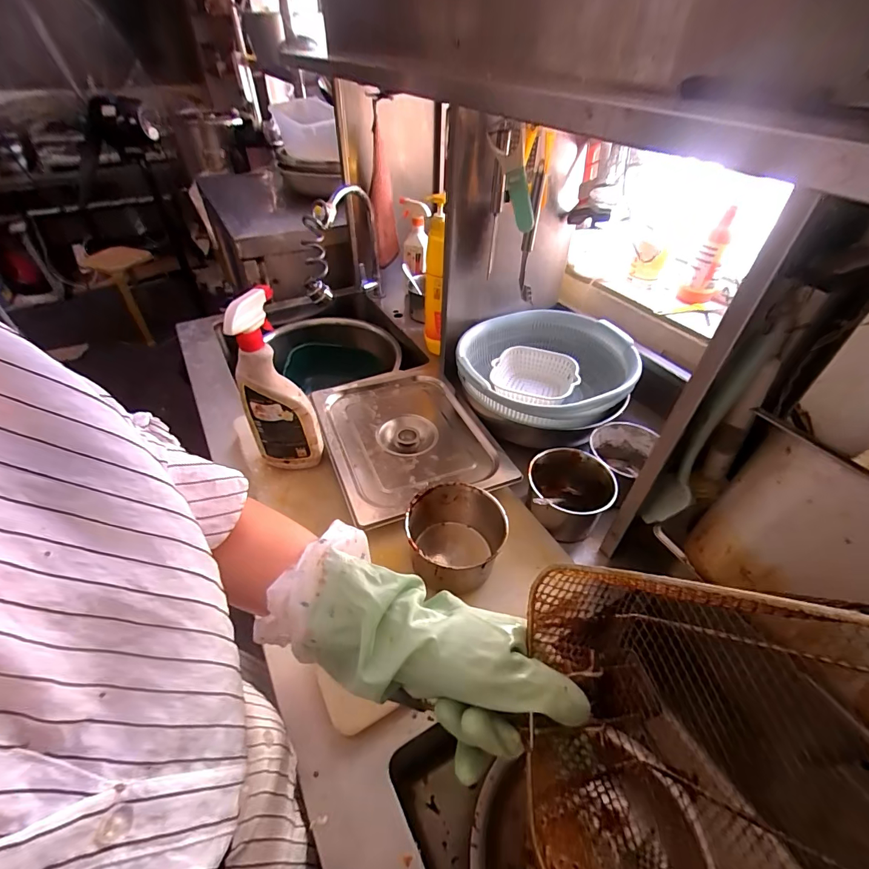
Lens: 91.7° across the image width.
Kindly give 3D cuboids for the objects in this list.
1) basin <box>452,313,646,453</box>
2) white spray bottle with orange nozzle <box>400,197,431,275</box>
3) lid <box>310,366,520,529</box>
[{"bbox_3d":[0.195,-0.110,0.779,0.299,0.111,0.284,1,44,-1],"label":"basin"},{"bbox_3d":[-0.048,-0.511,1.094,0.070,0.181,0.052,-1,17,-3],"label":"white spray bottle with orange nozzle"},{"bbox_3d":[-0.051,-0.003,0.718,0.259,0.034,0.328,-17,47,-18],"label":"lid"}]

